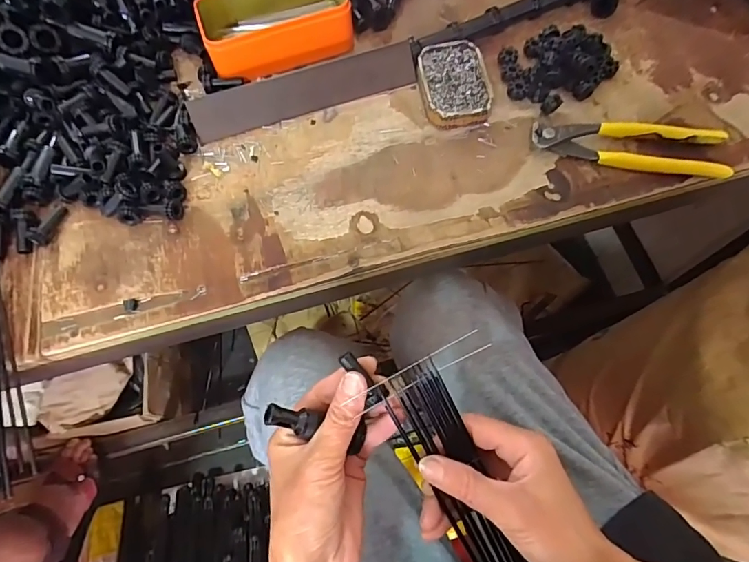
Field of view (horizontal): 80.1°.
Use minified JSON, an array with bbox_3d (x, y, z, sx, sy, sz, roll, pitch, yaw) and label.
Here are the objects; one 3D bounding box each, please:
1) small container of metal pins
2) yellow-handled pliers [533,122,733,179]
[{"bbox_3d":[0.076,-0.189,0.425,0.062,0.019,0.091,-9,68,-3],"label":"small container of metal pins"},{"bbox_3d":[0.225,-0.119,0.397,0.164,0.023,0.049,7,68,4],"label":"yellow-handled pliers"}]

